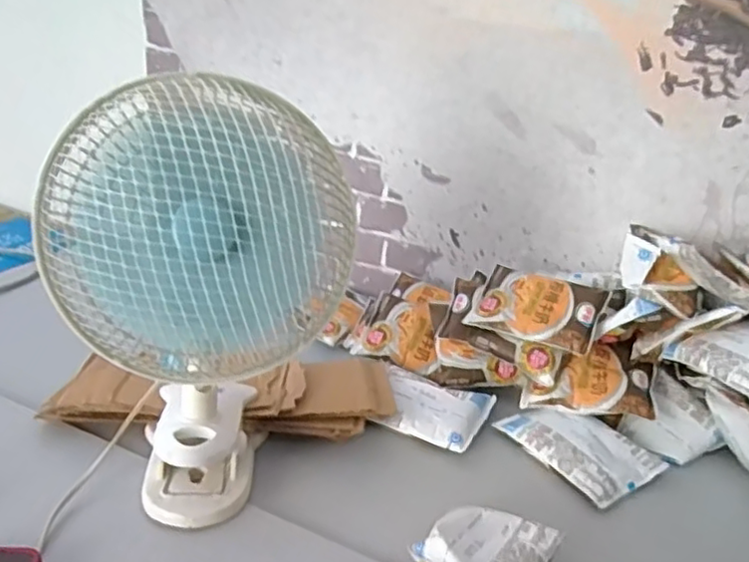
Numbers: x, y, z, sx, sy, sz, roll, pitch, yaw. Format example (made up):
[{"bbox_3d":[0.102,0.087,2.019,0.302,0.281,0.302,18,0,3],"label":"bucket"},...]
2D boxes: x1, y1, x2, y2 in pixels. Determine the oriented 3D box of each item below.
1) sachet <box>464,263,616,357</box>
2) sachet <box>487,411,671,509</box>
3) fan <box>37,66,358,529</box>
[{"bbox_3d":[0.174,0.027,0.701,0.125,0.018,0.092,16,53,25],"label":"sachet"},{"bbox_3d":[0.198,0.154,0.634,0.094,0.020,0.130,-13,30,-33],"label":"sachet"},{"bbox_3d":[-0.127,0.015,0.509,0.205,0.326,0.150,4,25,-1],"label":"fan"}]

